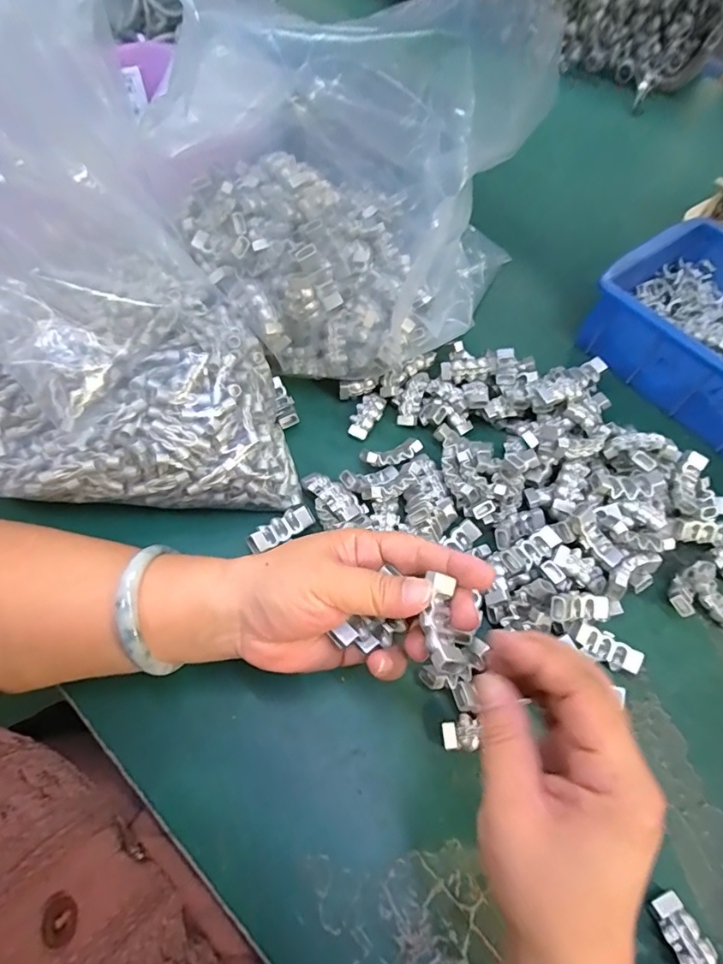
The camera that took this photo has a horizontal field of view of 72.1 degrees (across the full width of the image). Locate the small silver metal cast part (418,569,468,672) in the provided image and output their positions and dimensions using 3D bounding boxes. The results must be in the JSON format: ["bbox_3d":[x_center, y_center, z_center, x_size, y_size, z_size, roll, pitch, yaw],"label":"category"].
[{"bbox_3d":[0.038,0.068,0.237,0.019,0.015,0.043,1,53,0],"label":"small silver metal cast part"}]

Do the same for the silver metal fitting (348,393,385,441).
[{"bbox_3d":[0.004,-0.055,0.403,0.019,0.010,0.043,30,61,11],"label":"silver metal fitting"}]

